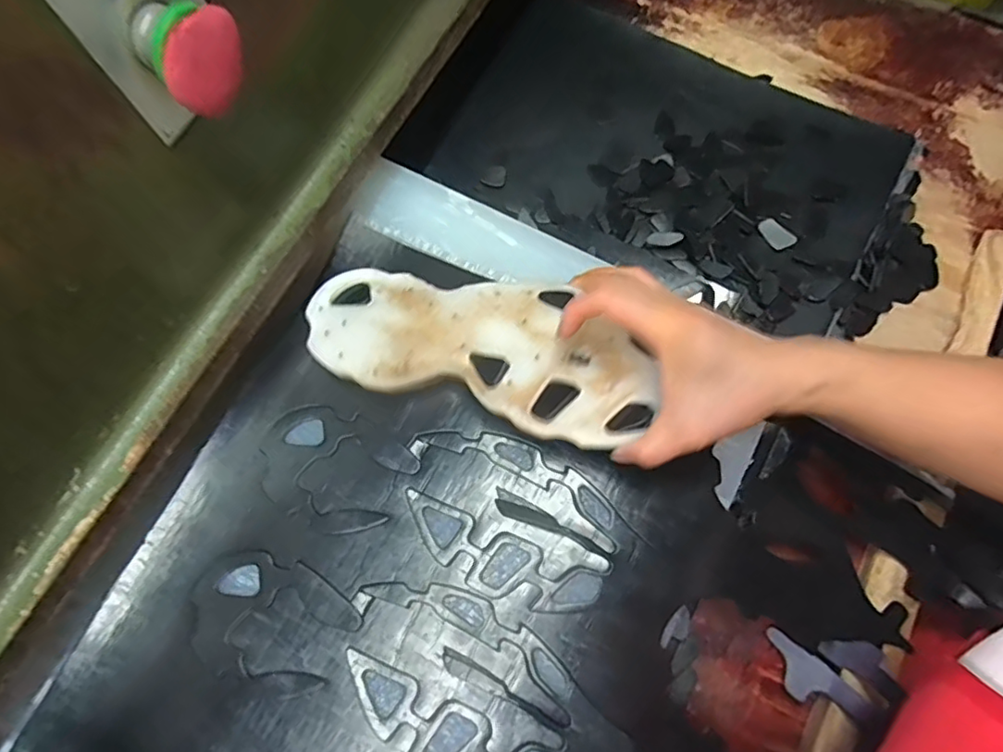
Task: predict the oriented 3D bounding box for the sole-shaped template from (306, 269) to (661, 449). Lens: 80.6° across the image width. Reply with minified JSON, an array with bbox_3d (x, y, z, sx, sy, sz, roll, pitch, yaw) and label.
[{"bbox_3d":[-0.017,-0.023,0.385,0.226,0.008,0.096,14,70,11],"label":"sole-shaped template"}]

